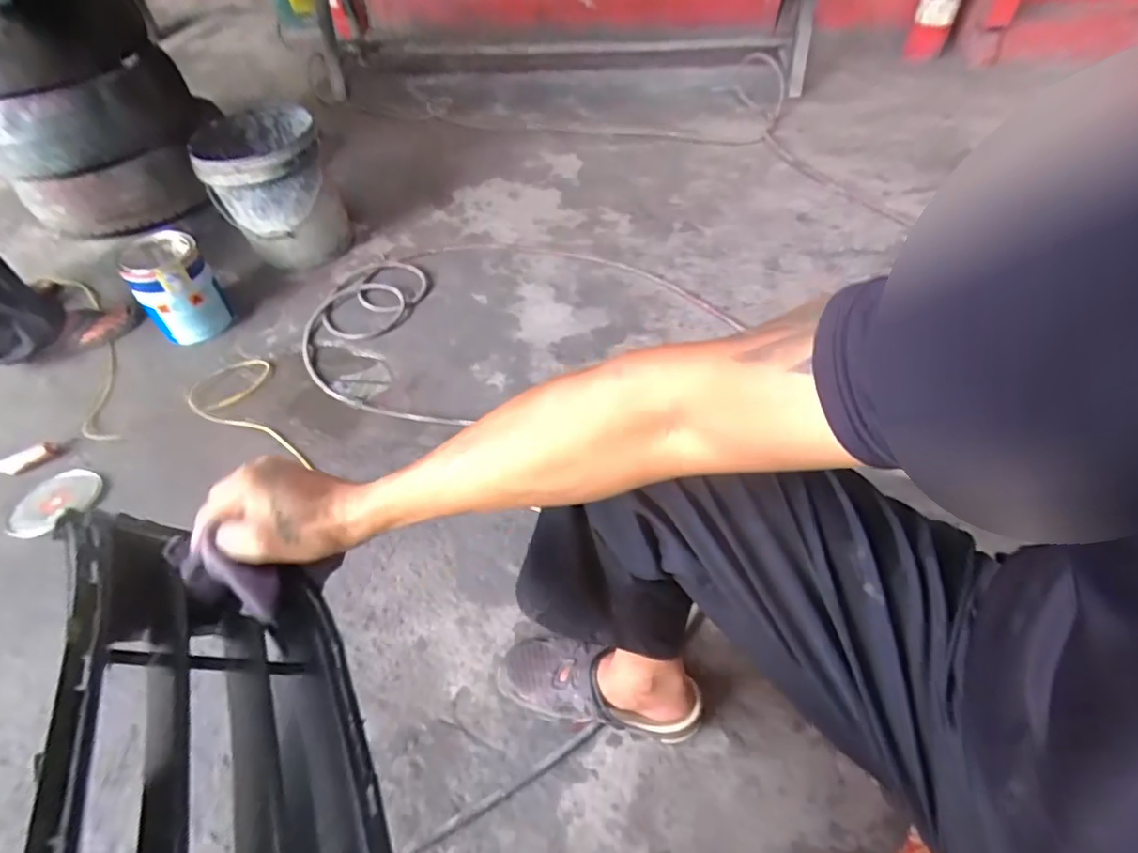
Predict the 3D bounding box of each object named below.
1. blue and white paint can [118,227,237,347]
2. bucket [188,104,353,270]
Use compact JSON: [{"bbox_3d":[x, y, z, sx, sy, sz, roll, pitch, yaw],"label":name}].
[{"bbox_3d":[-0.909,-0.329,1.341,0.155,0.175,0.166,-28,52,-18],"label":"blue and white paint can"},{"bbox_3d":[-0.751,-0.596,1.498,0.286,0.311,0.286,-25,51,-16],"label":"bucket"}]

